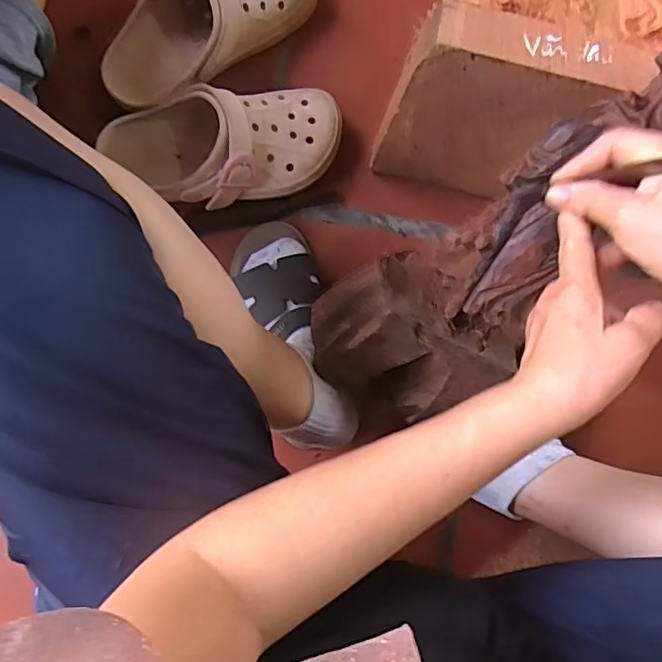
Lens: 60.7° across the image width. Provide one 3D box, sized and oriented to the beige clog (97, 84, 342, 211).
[{"bbox_3d":[-0.102,-0.187,0.561,0.222,0.073,0.110,-15,90,-6],"label":"beige clog"}]

